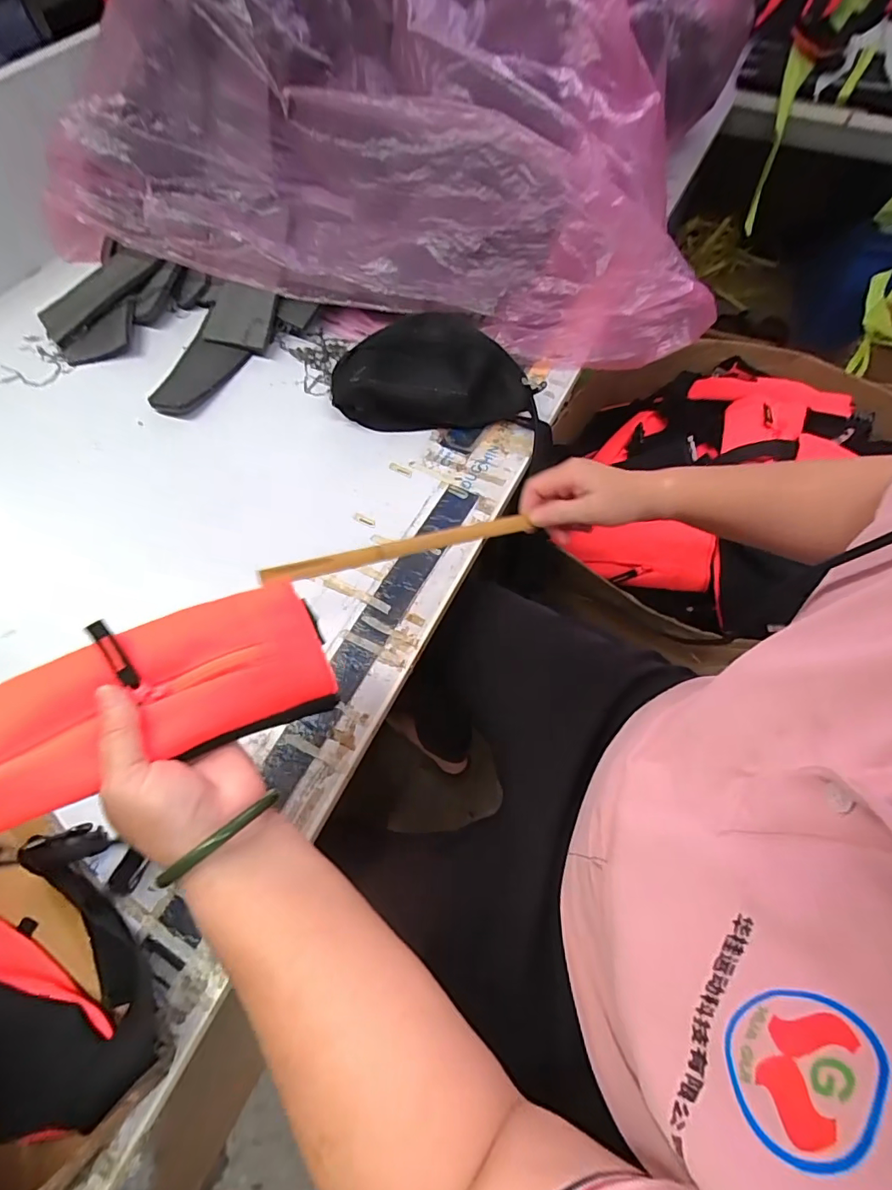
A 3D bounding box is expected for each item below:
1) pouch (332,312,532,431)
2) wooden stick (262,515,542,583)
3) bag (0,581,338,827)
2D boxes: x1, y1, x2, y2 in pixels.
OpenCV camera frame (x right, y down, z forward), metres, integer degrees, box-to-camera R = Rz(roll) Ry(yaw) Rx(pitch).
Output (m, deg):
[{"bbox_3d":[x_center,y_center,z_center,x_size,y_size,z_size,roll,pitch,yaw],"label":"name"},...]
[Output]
[{"bbox_3d":[-0.016,-0.286,0.611,0.232,0.081,0.144,1,62,4],"label":"pouch"},{"bbox_3d":[-0.032,-0.041,0.412,0.235,0.012,0.014,-15,61,-25],"label":"wooden stick"},{"bbox_3d":[-0.185,0.058,0.295,0.218,0.030,0.094,-20,62,-25],"label":"bag"}]

